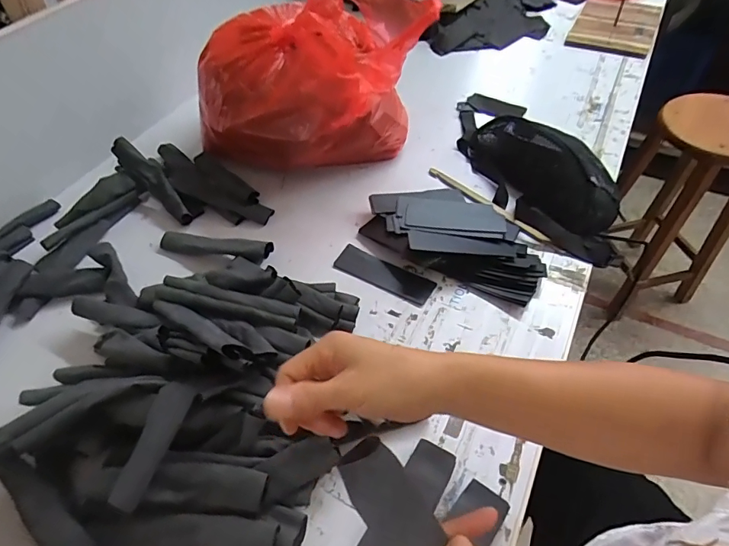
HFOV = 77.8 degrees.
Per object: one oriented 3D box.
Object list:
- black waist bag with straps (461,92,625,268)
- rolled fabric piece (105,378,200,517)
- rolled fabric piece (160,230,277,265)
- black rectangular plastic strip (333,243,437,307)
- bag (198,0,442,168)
[{"bbox_3d":[0.294,-0.208,0.782,0.203,0.083,0.456,-23,51,-14],"label":"black waist bag with straps"},{"bbox_3d":[-0.207,0.167,0.443,0.035,0.014,0.117,13,64,16],"label":"rolled fabric piece"},{"bbox_3d":[-0.227,-0.042,0.675,0.187,0.031,0.038,12,51,15],"label":"rolled fabric piece"},{"bbox_3d":[0.028,0.003,0.661,0.149,0.010,0.051,23,55,22],"label":"black rectangular plastic strip"},{"bbox_3d":[-0.092,-0.321,0.746,0.272,0.227,0.327,31,59,25],"label":"bag"}]

